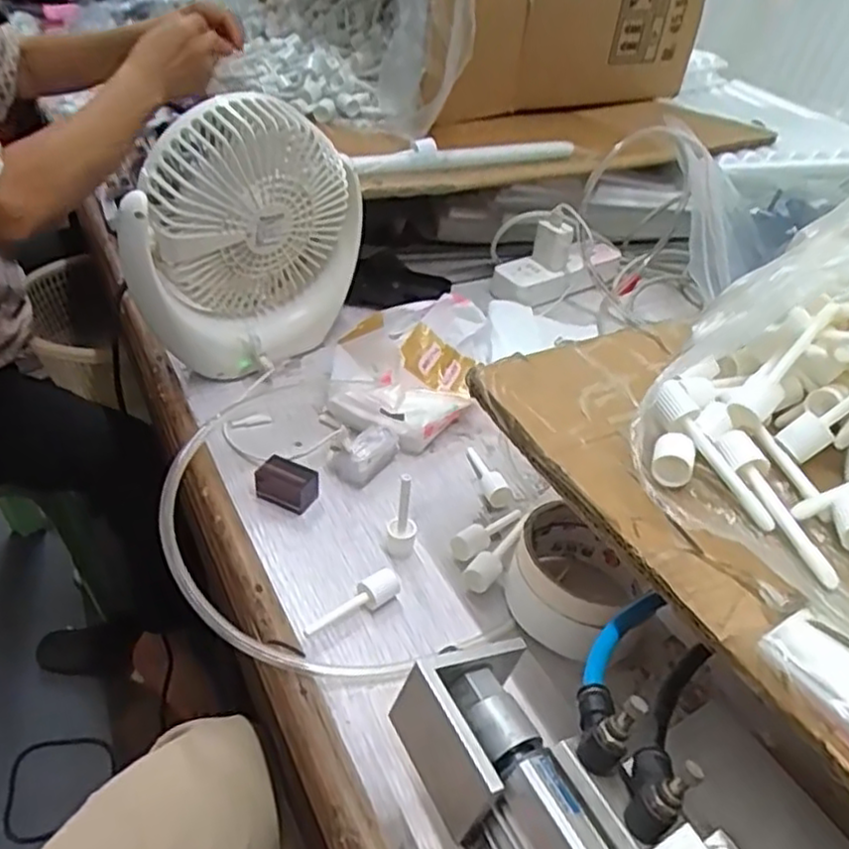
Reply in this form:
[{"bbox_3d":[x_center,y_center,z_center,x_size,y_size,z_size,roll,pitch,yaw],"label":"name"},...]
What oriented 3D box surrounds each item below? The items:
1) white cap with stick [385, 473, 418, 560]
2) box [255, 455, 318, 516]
[{"bbox_3d":[-0.014,0.059,0.449,0.020,0.063,0.014,2,38,-2],"label":"white cap with stick"},{"bbox_3d":[-0.099,0.043,0.497,0.045,0.025,0.024,16,40,15],"label":"box"}]

